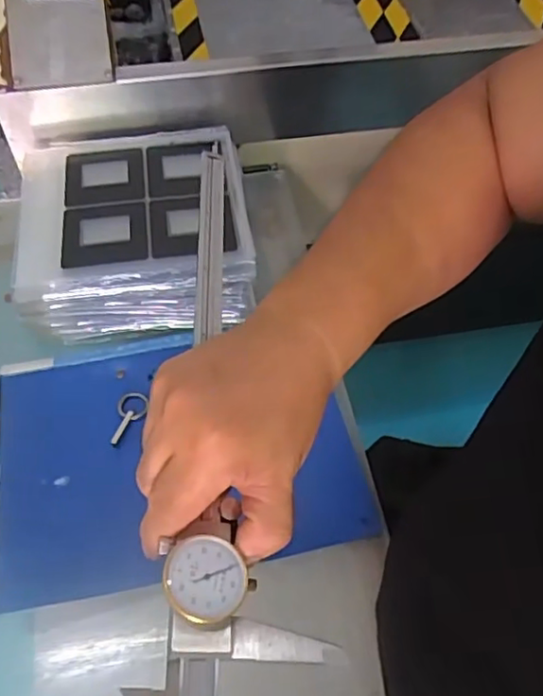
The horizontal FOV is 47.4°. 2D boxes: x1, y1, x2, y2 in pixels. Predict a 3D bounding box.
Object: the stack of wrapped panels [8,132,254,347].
[{"bbox_3d":[-0.146,-0.129,0.669,0.240,0.076,0.230,-6,55,-5],"label":"stack of wrapped panels"}]

